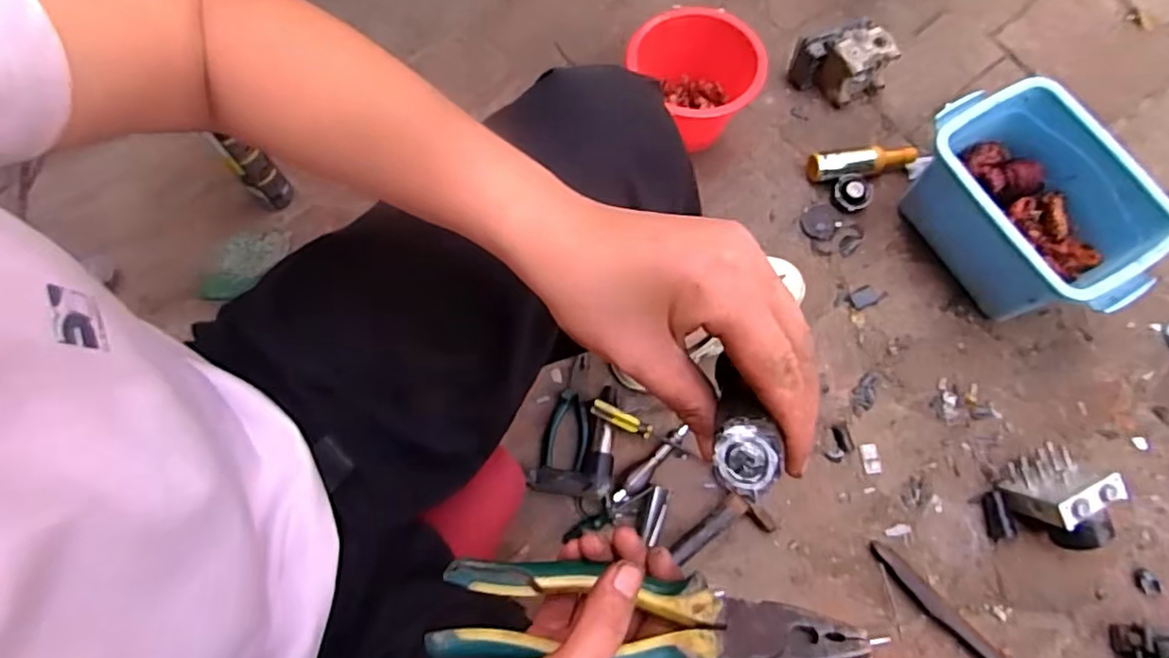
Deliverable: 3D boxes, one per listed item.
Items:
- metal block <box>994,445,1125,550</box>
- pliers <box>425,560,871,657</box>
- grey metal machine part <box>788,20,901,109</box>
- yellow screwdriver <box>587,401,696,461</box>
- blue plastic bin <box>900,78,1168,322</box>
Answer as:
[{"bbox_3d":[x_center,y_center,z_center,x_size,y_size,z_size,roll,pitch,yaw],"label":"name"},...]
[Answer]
[{"bbox_3d":[0.537,0.192,0.723,0.081,0.086,0.107,-17,73,-5],"label":"metal block"},{"bbox_3d":[0.028,0.138,0.294,0.185,0.022,0.047,4,37,4],"label":"pliers"},{"bbox_3d":[0.373,-0.379,0.923,0.124,0.080,0.084,-14,72,-4],"label":"grey metal machine part"},{"bbox_3d":[0.073,0.125,0.789,0.139,0.018,0.021,28,74,-9],"label":"yellow screwdriver"},{"bbox_3d":[0.545,-0.147,0.792,0.178,0.135,0.283,-32,75,-10],"label":"blue plastic bin"}]

